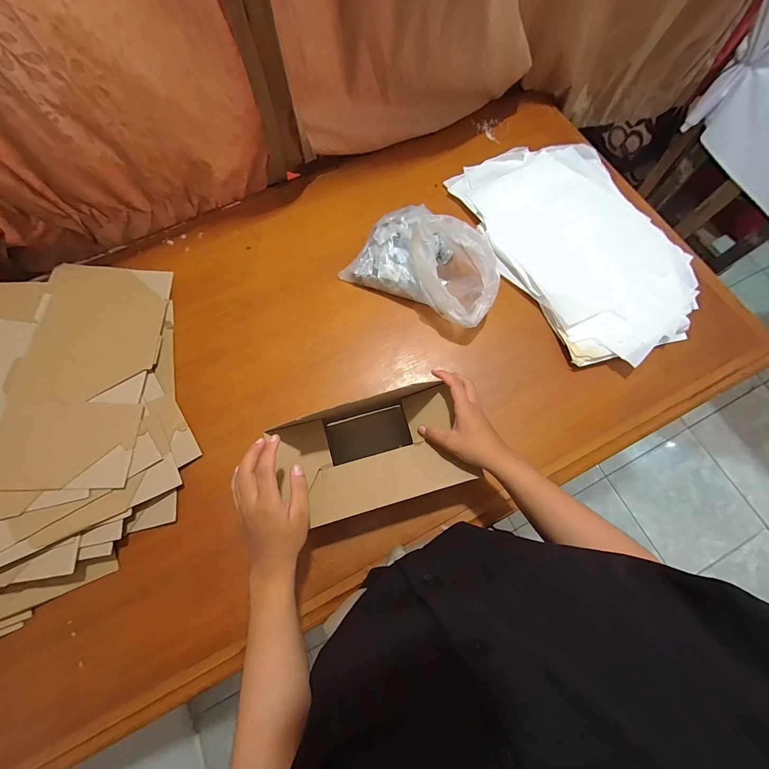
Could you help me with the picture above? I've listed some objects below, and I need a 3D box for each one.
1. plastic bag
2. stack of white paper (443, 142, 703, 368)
[{"bbox_3d":[0.071,-0.214,0.590,0.270,0.116,0.139,29,76,9],"label":"plastic bag"},{"bbox_3d":[0.372,-0.285,0.653,0.317,0.032,0.498,-22,74,-6],"label":"stack of white paper"}]

